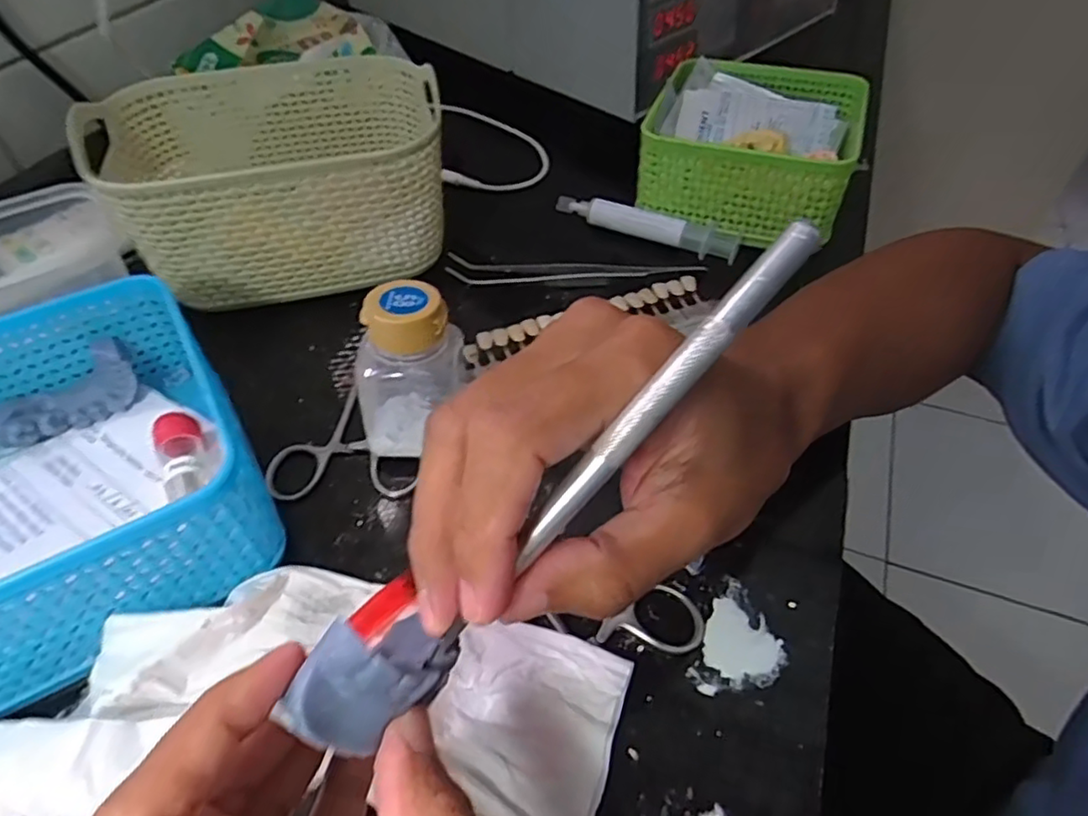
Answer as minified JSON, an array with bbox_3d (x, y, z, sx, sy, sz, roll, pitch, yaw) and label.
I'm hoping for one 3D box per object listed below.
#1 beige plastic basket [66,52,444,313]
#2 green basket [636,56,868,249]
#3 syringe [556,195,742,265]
[{"bbox_3d":[-0.149,-0.131,0.357,0.173,0.074,0.131,-10,50,-9],"label":"beige plastic basket"},{"bbox_3d":[0.141,-0.179,0.433,0.130,0.056,0.127,16,51,13],"label":"green basket"},{"bbox_3d":[0.067,-0.122,0.426,0.125,0.020,0.021,17,51,14],"label":"syringe"}]

